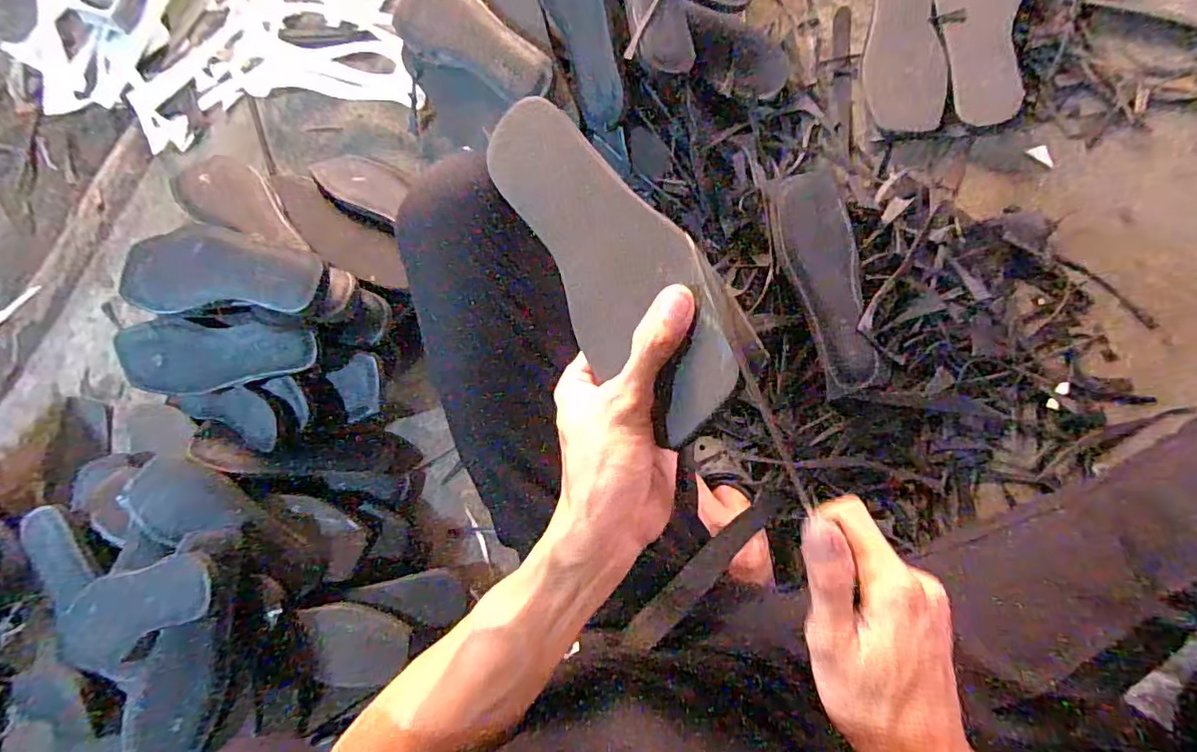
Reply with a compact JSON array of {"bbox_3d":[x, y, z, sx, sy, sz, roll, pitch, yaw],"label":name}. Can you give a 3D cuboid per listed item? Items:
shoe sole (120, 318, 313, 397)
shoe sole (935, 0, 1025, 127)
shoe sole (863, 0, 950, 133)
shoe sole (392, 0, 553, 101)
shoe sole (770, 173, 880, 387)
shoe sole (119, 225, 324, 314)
[{"bbox_3d":[-0.433,-0.029,0.642,0.216,0.023,0.085,-4,108,8],"label":"shoe sole"},{"bbox_3d":[0.431,-0.405,0.631,0.084,0.025,0.235,0,88,10],"label":"shoe sole"},{"bbox_3d":[0.357,-0.400,0.655,0.083,0.012,0.232,1,85,8],"label":"shoe sole"},{"bbox_3d":[-0.143,-0.391,0.654,0.219,0.030,0.077,29,90,10],"label":"shoe sole"},{"bbox_3d":[0.248,-0.105,0.622,0.085,0.018,0.238,-11,91,-6],"label":"shoe sole"},{"bbox_3d":[-0.440,-0.117,0.631,0.256,0.034,0.090,0,85,8],"label":"shoe sole"}]

